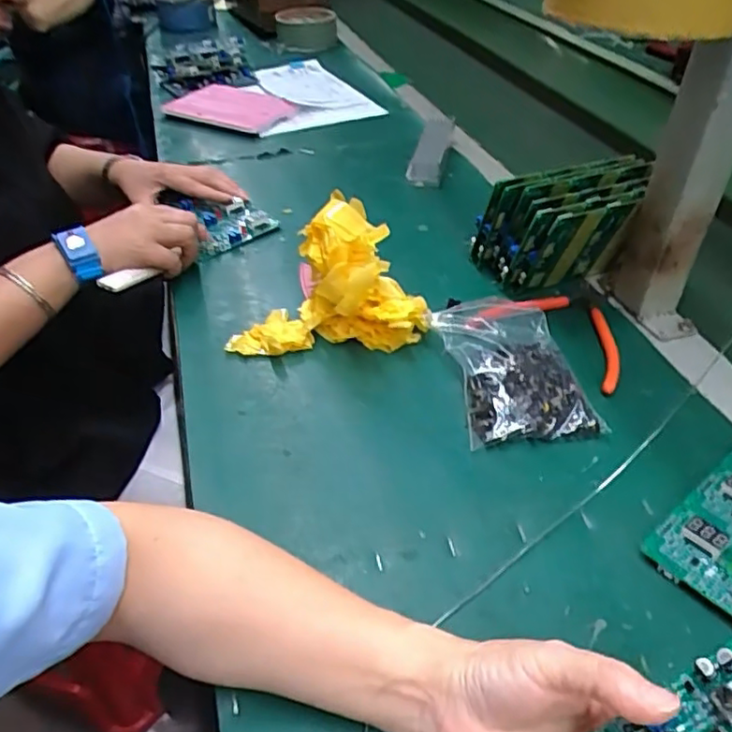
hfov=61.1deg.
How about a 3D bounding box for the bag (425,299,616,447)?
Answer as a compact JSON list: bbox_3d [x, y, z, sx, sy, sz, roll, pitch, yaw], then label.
[{"bbox_3d":[0.115,-0.002,0.499,0.097,0.033,0.150,-7,41,-7],"label":"bag"}]

